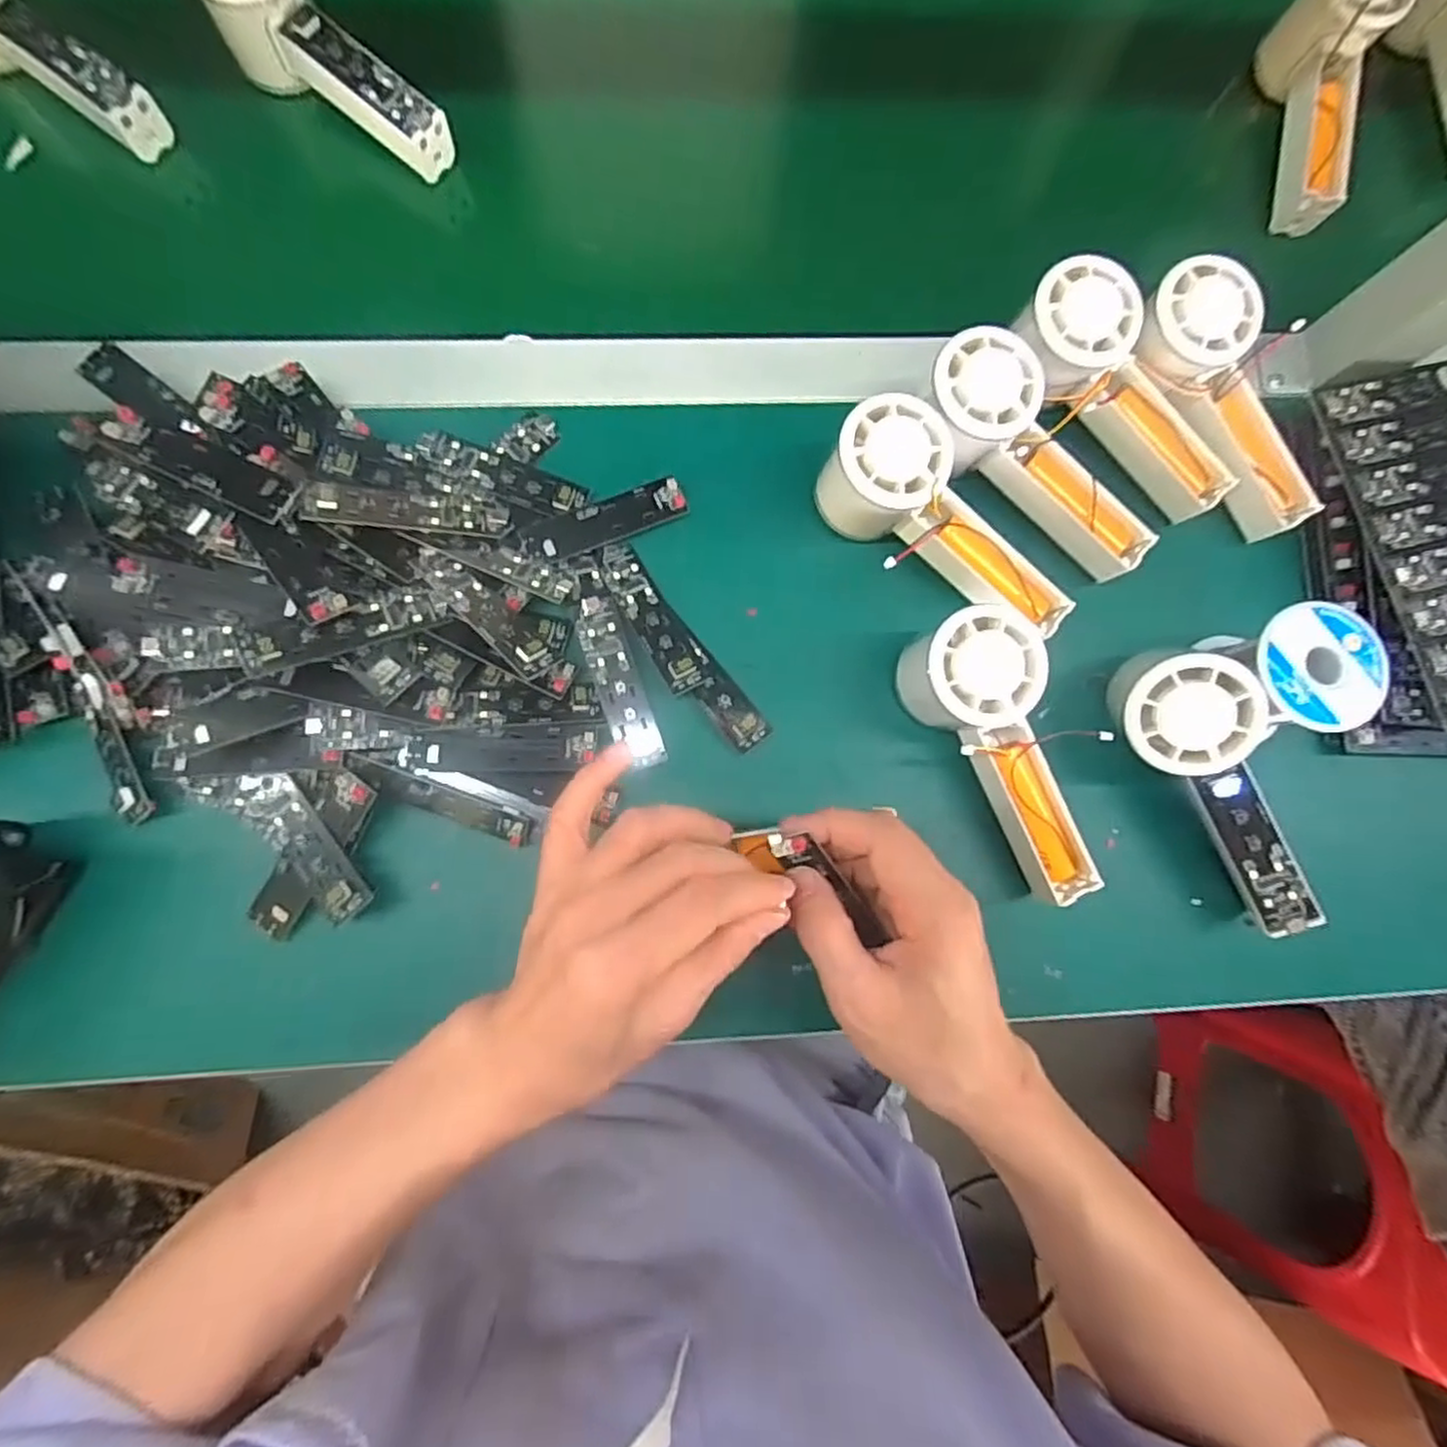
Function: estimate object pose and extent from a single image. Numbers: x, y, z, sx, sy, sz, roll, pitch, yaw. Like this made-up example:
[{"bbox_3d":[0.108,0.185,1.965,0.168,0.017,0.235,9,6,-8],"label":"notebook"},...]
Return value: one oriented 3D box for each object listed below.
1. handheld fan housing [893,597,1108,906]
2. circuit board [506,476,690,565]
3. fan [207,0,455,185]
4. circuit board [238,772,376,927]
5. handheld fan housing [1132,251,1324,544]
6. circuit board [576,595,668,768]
[{"bbox_3d":[0.139,0.016,0.362,0.063,0.054,0.152,-27,98,-6],"label":"handheld fan housing"},{"bbox_3d":[-0.066,-0.109,0.386,0.094,0.008,0.024,-24,85,-6],"label":"circuit board"},{"bbox_3d":[-0.223,-0.375,0.405,0.159,0.058,0.054,37,82,-11],"label":"fan"},{"bbox_3d":[-0.203,0.057,0.340,0.027,0.014,0.086,-40,87,-7],"label":"circuit board"},{"bbox_3d":[0.277,-0.175,0.385,0.046,0.031,0.147,-30,98,-7],"label":"handheld fan housing"},{"bbox_3d":[-0.054,-0.021,0.369,0.023,0.011,0.091,-19,85,-6],"label":"circuit board"}]

